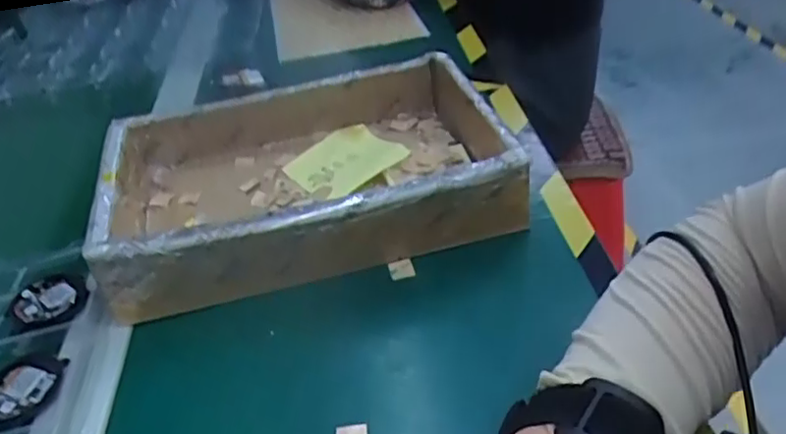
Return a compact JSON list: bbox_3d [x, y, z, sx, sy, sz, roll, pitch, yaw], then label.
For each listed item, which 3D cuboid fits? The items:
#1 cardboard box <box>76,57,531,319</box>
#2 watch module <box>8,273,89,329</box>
[{"bbox_3d":[-0.064,-0.032,0.454,0.266,0.062,0.187,-16,39,-11],"label":"cardboard box"},{"bbox_3d":[-0.219,0.053,0.404,0.045,0.006,0.042,-34,45,-31],"label":"watch module"}]

